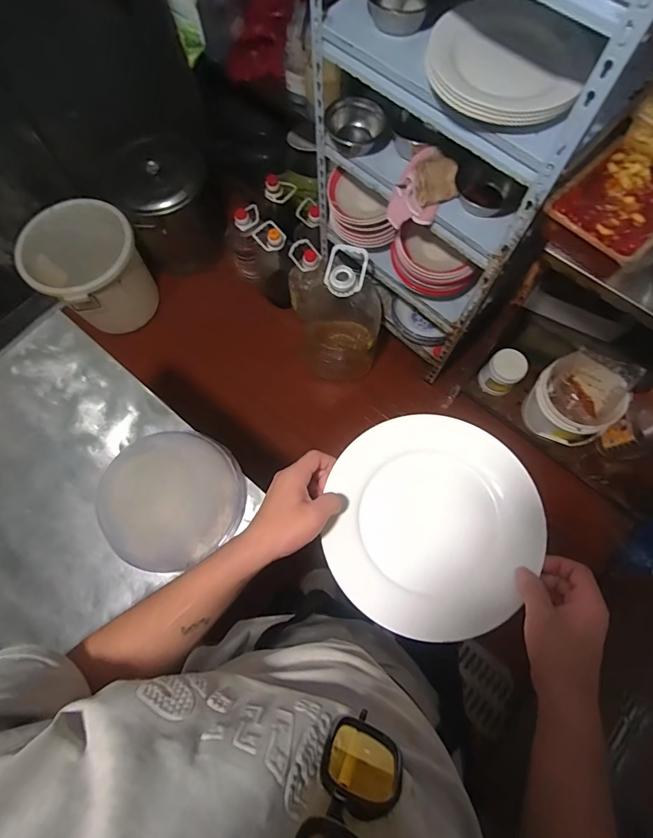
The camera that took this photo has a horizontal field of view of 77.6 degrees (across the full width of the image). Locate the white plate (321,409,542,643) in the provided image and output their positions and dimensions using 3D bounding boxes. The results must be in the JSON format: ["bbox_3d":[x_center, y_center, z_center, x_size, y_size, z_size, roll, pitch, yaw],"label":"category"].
[{"bbox_3d":[0.121,0.117,0.473,0.231,0.034,0.242,-1,72,2],"label":"white plate"}]

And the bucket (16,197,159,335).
[{"bbox_3d":[-0.847,-0.549,1.515,0.339,0.325,0.351,-1,72,2],"label":"bucket"}]

